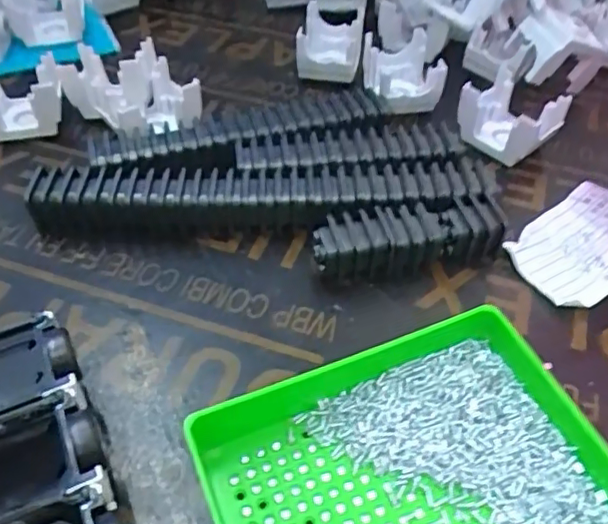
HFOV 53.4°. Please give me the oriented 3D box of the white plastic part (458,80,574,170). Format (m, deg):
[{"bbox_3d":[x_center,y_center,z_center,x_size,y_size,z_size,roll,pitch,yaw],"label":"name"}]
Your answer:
[{"bbox_3d":[0.137,-0.094,0.400,0.048,0.040,0.055,-31,57,-26],"label":"white plastic part"}]

